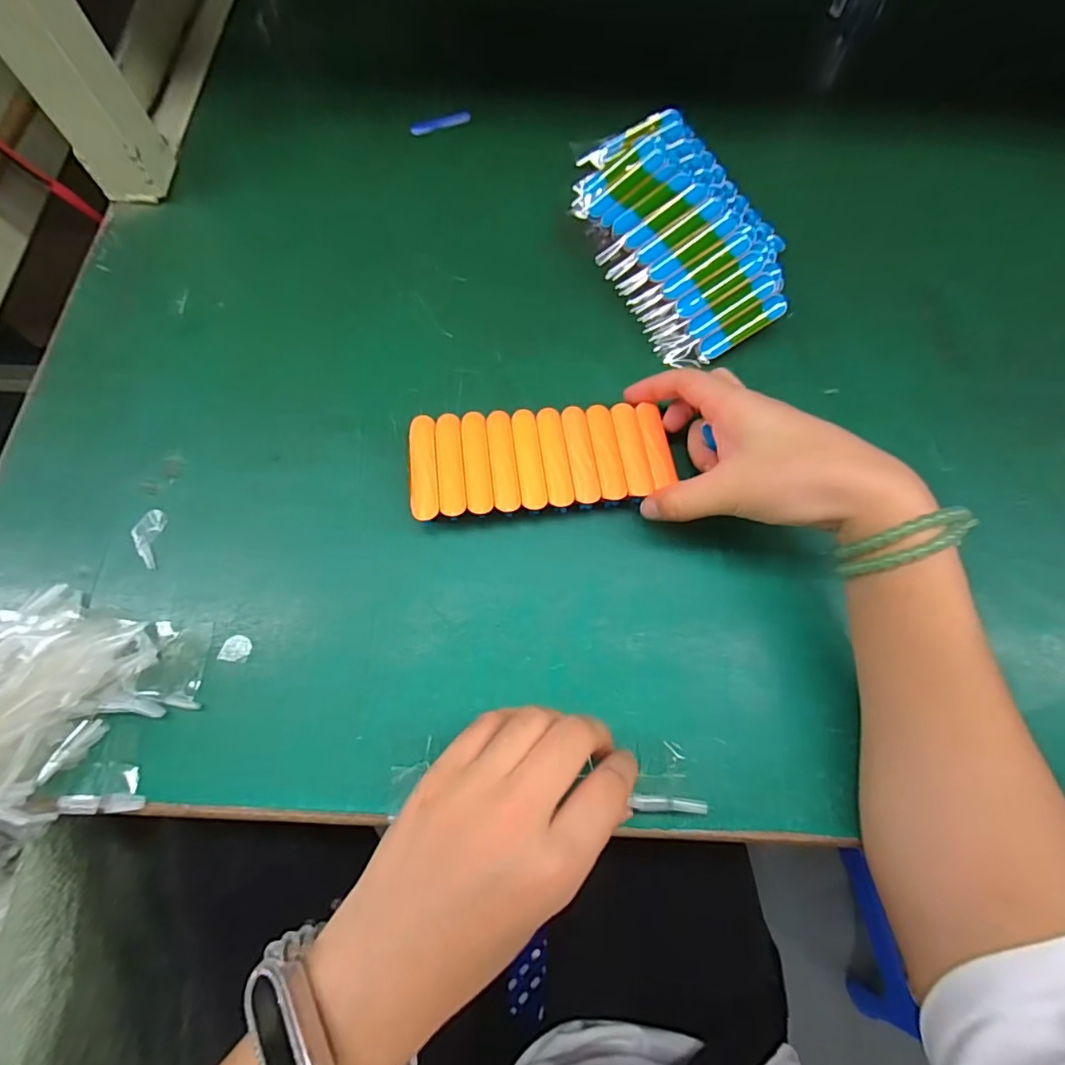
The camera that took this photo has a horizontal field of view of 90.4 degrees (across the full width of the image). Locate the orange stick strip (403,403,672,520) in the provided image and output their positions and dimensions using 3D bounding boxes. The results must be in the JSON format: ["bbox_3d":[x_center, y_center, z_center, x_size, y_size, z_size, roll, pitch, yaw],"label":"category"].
[{"bbox_3d":[0.005,-0.046,0.316,0.152,0.008,0.068,-6,71,-4],"label":"orange stick strip"}]

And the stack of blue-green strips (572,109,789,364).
[{"bbox_3d":[0.099,-0.216,0.371,0.110,0.040,0.198,-16,71,-6],"label":"stack of blue-green strips"}]

